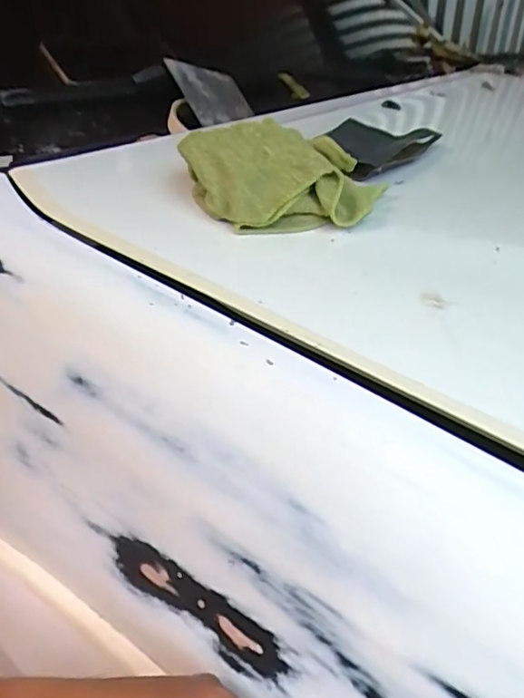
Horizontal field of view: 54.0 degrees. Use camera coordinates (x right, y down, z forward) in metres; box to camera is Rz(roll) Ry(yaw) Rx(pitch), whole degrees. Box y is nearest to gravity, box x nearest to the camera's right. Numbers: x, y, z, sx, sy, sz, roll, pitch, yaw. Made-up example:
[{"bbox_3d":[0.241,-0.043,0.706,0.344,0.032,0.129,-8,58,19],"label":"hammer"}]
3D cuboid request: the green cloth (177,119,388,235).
[{"bbox_3d":[0.013,-0.134,0.394,0.147,0.062,0.085,-4,32,-4],"label":"green cloth"}]

